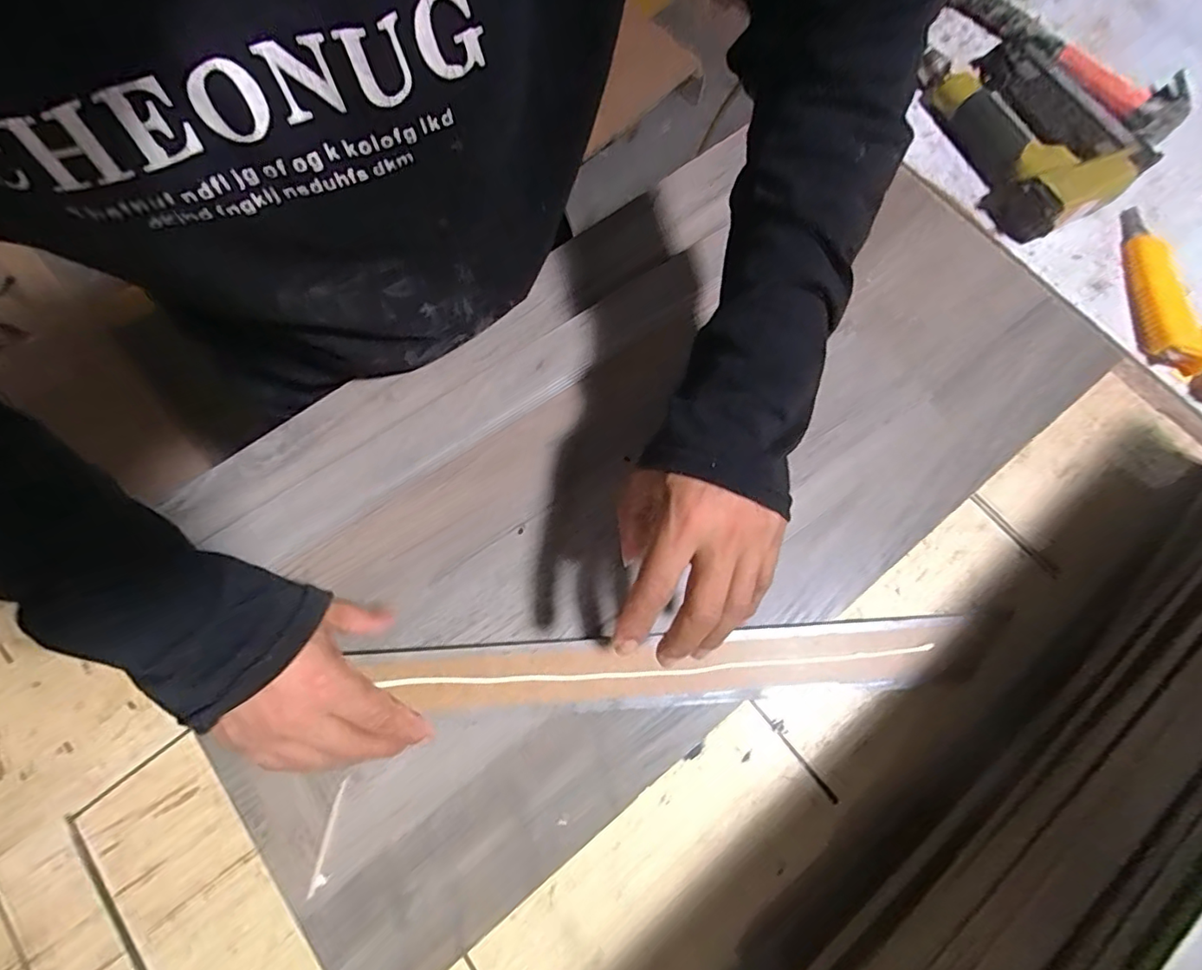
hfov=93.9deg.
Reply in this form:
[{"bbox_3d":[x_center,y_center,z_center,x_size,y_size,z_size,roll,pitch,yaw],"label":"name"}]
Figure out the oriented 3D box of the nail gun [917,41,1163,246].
[{"bbox_3d":[0.396,-0.325,0.517,0.144,0.051,0.210,-18,72,-8],"label":"nail gun"}]

